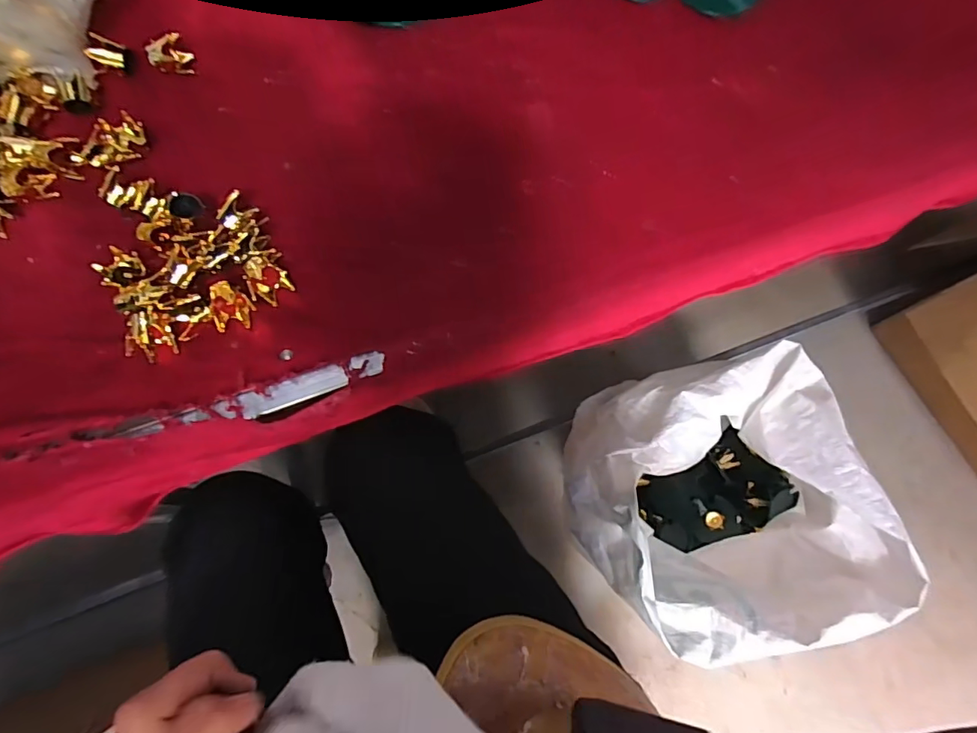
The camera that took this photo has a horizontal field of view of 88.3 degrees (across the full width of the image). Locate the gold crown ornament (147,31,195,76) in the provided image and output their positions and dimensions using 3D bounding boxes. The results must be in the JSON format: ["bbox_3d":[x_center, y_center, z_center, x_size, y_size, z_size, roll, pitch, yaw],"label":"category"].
[{"bbox_3d":[-0.261,-0.255,0.413,0.030,0.021,0.026,-33,76,-12],"label":"gold crown ornament"}]

